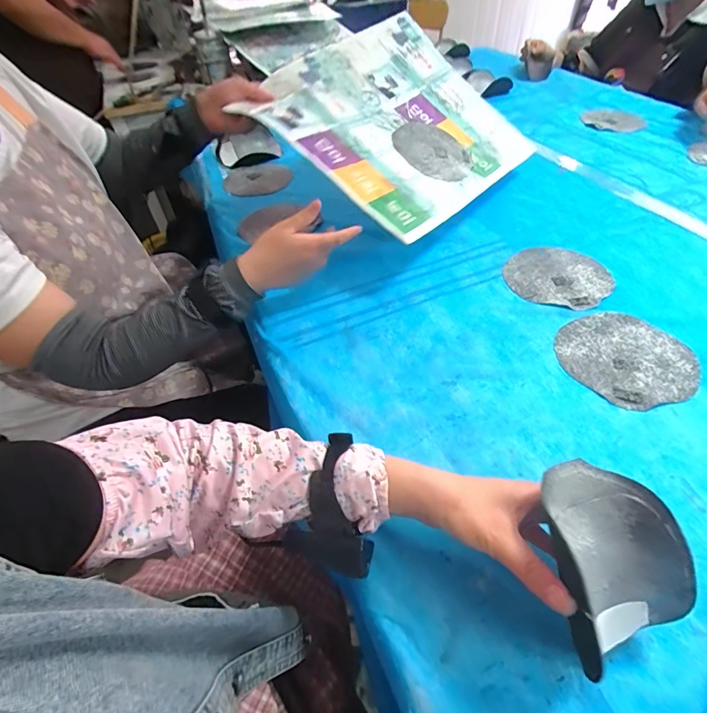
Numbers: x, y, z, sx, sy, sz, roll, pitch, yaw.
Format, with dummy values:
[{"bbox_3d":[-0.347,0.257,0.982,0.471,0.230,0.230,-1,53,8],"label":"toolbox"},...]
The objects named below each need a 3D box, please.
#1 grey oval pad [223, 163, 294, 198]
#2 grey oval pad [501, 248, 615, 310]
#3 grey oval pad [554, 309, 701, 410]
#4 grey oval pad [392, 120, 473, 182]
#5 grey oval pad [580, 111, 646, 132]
[{"bbox_3d":[-0.222,-0.410,0.933,0.153,0.015,0.182,-17,47,-4],"label":"grey oval pad"},{"bbox_3d":[0.300,-0.120,0.593,0.143,0.004,0.136,12,50,17],"label":"grey oval pad"},{"bbox_3d":[0.322,-0.001,0.477,0.140,0.004,0.141,-30,52,-20],"label":"grey oval pad"},{"bbox_3d":[0.136,-0.369,0.715,0.135,0.007,0.156,-8,62,-18],"label":"grey oval pad"},{"bbox_3d":[0.636,-0.579,0.991,0.140,0.011,0.135,19,53,22],"label":"grey oval pad"}]

